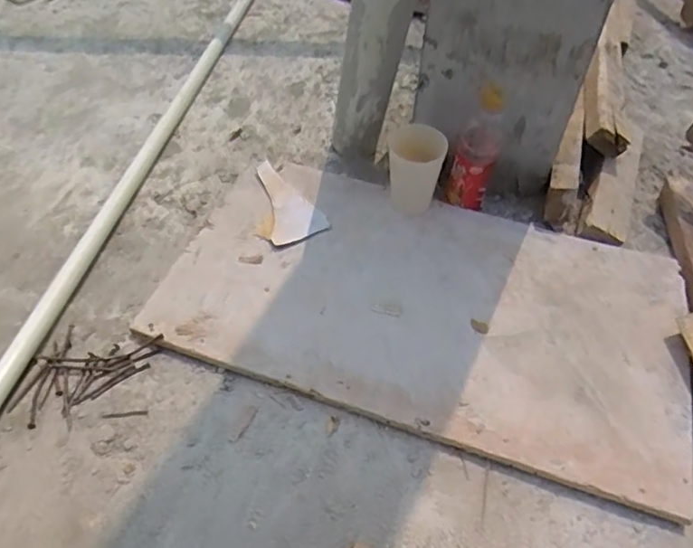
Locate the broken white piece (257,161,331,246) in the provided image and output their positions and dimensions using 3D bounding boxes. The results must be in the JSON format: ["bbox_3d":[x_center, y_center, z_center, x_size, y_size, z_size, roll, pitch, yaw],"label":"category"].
[{"bbox_3d":[-0.094,-0.105,0.814,0.078,0.008,0.159,-20,52,-20],"label":"broken white piece"}]

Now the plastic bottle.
[{"bbox_3d":[0.176,-0.168,0.790,0.058,0.167,0.058,15,49,10],"label":"plastic bottle"}]

